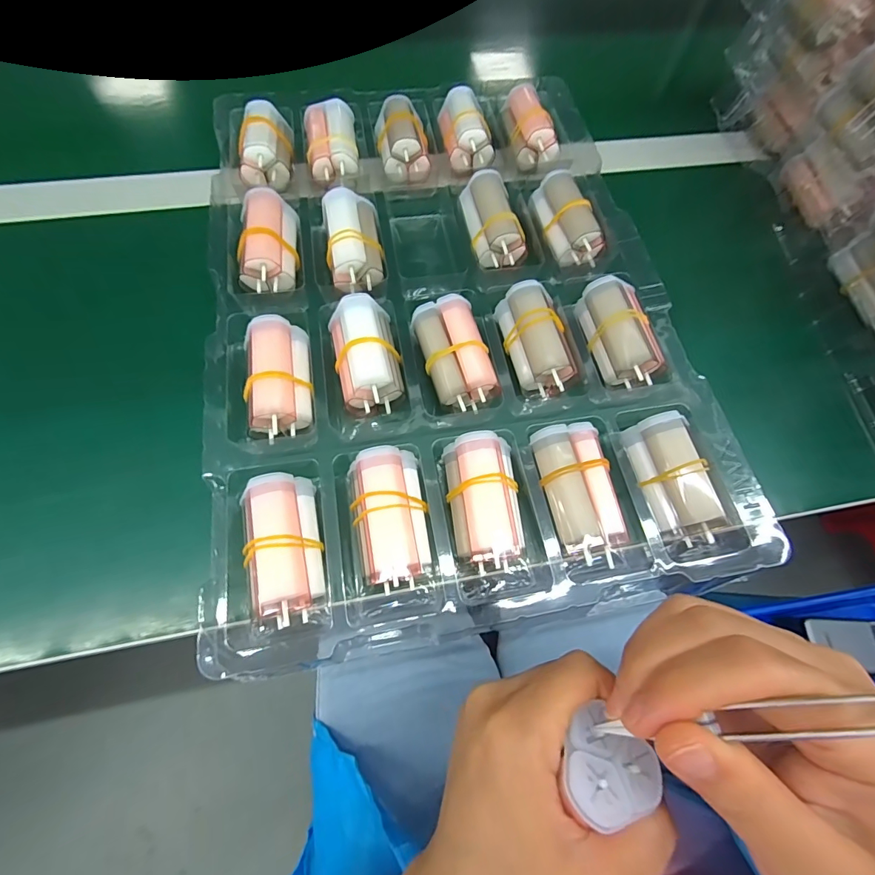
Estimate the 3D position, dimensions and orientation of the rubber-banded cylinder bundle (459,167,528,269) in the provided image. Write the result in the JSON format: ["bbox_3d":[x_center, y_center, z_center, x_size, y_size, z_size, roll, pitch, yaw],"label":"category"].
[{"bbox_3d":[0.039,-0.153,0.290,0.035,0.026,0.065,-9,68,-6],"label":"rubber-banded cylinder bundle"}]

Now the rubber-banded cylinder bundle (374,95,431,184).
[{"bbox_3d":[-0.027,-0.228,0.317,0.036,0.024,0.063,-8,68,-6],"label":"rubber-banded cylinder bundle"}]

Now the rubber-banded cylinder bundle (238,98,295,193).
[{"bbox_3d":[-0.125,-0.216,0.304,0.034,0.026,0.066,-5,68,-5],"label":"rubber-banded cylinder bundle"}]

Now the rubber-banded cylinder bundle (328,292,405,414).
[{"bbox_3d":[-0.042,-0.048,0.244,0.035,0.026,0.070,-16,69,-9],"label":"rubber-banded cylinder bundle"}]

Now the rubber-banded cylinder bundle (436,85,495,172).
[{"bbox_3d":[0.020,-0.244,0.325,0.034,0.024,0.068,-9,68,-6],"label":"rubber-banded cylinder bundle"}]

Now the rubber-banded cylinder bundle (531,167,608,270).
[{"bbox_3d":[0.090,-0.153,0.293,0.033,0.026,0.067,-19,69,-10],"label":"rubber-banded cylinder bundle"}]

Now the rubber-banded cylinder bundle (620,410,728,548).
[{"bbox_3d":[0.128,0.020,0.223,0.031,0.025,0.066,-14,69,-8],"label":"rubber-banded cylinder bundle"}]

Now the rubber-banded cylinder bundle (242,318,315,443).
[{"bbox_3d":[-0.089,-0.035,0.234,0.032,0.025,0.065,-3,68,-4],"label":"rubber-banded cylinder bundle"}]

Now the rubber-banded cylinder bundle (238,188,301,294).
[{"bbox_3d":[-0.109,-0.129,0.271,0.032,0.026,0.065,0,67,-3],"label":"rubber-banded cylinder bundle"}]

